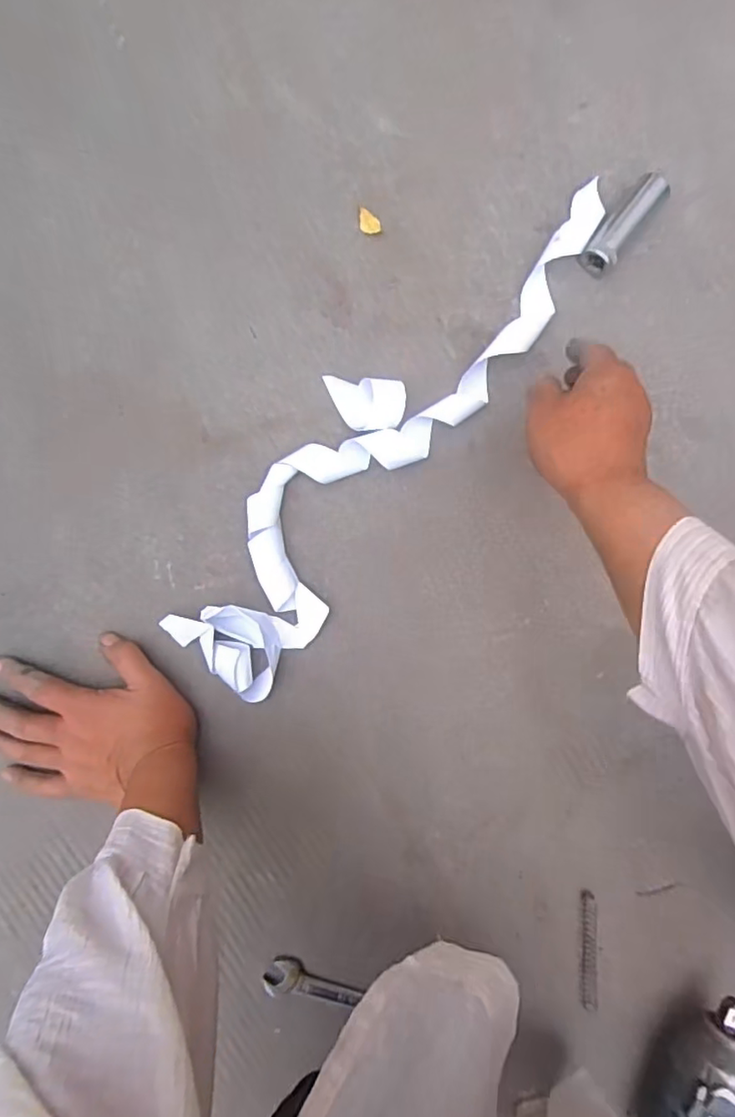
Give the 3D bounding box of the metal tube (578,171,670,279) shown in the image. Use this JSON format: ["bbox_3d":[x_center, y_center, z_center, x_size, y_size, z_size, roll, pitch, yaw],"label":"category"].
[{"bbox_3d":[0.201,-0.262,0.467,0.028,0.027,0.078,38,88,-6],"label":"metal tube"}]

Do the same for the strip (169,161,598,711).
[{"bbox_3d":[0.019,-0.107,0.459,0.101,0.030,0.472,37,88,-6],"label":"strip"}]

